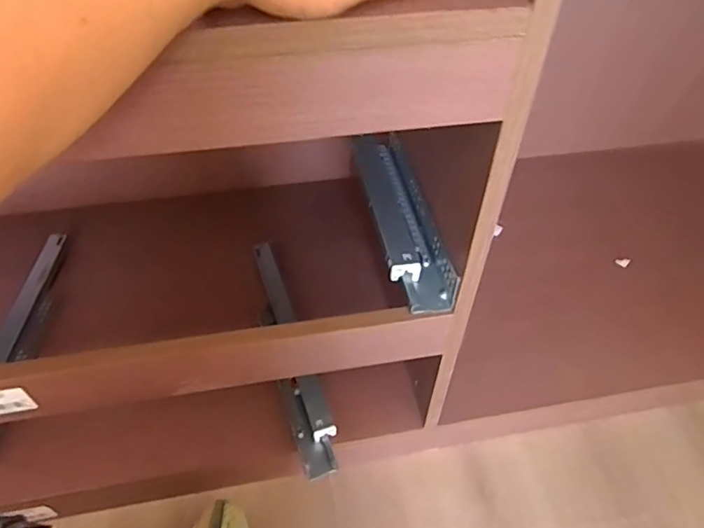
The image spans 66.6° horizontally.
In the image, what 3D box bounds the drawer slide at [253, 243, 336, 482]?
[{"bbox_3d":[-0.100,0.121,0.806,0.059,0.033,0.403,-14,50,-14],"label":"drawer slide"}]

